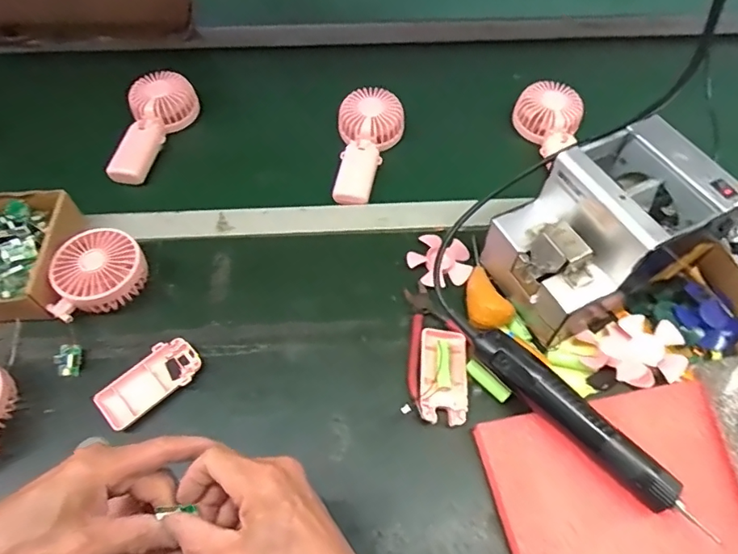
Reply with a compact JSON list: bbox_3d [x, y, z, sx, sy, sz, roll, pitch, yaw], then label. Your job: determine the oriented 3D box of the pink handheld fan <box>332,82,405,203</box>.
[{"bbox_3d":[-0.008,-0.173,0.669,0.082,0.040,0.180,11,71,7],"label":"pink handheld fan"}]

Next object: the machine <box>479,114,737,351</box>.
[{"bbox_3d":[0.233,-0.047,0.500,0.178,0.135,0.126,-22,59,-14],"label":"machine"}]

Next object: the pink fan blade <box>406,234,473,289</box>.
[{"bbox_3d":[0.083,-0.023,0.577,0.073,0.010,0.075,0,57,0],"label":"pink fan blade"}]

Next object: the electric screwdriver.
[{"bbox_3d":[0.174,0.119,0.449,0.041,0.033,0.283,-37,64,-22],"label":"electric screwdriver"}]

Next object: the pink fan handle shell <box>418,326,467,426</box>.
[{"bbox_3d":[0.073,0.097,0.496,0.047,0.014,0.096,5,57,3],"label":"pink fan handle shell"}]

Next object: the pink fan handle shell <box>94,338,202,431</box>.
[{"bbox_3d":[-0.215,0.104,0.490,0.099,0.016,0.047,-37,64,-22],"label":"pink fan handle shell"}]

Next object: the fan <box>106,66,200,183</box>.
[{"bbox_3d":[-0.308,-0.206,0.701,0.074,0.056,0.176,16,72,10],"label":"fan"}]

